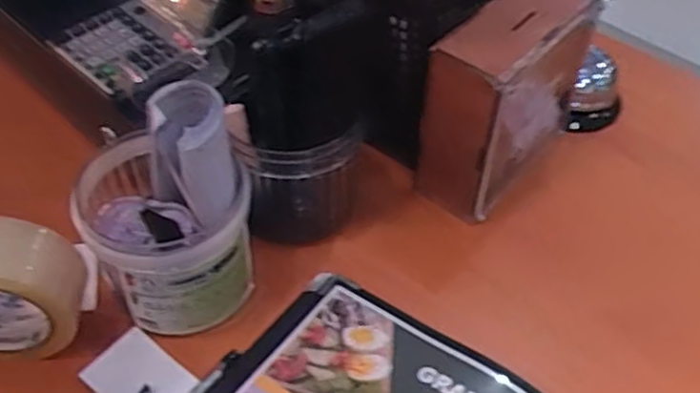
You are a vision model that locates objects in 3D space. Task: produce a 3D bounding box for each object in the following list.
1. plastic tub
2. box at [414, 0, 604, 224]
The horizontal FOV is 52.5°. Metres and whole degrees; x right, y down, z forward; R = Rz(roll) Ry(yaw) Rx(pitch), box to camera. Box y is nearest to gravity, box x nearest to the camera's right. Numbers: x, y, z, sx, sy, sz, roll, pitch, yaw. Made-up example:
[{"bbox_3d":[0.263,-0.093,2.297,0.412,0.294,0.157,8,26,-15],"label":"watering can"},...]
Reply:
[{"bbox_3d":[-0.133,0.029,0.512,0.106,0.109,0.116,2,46,-2],"label":"plastic tub"},{"bbox_3d":[0.124,-0.076,0.587,0.068,0.162,0.155,34,53,26],"label":"box"}]

